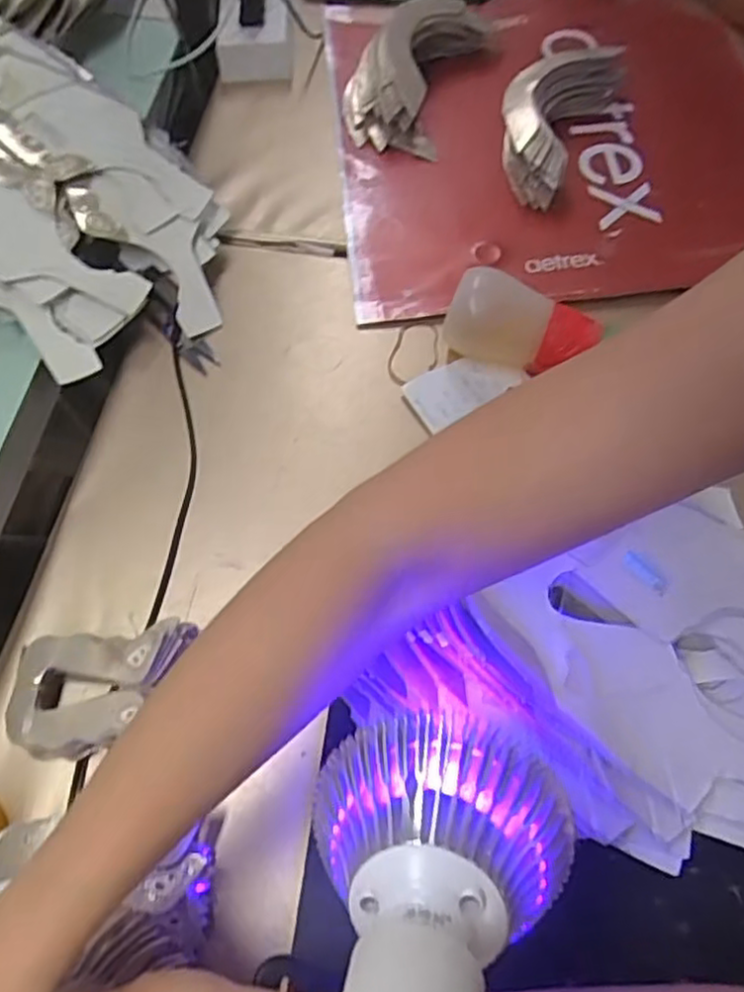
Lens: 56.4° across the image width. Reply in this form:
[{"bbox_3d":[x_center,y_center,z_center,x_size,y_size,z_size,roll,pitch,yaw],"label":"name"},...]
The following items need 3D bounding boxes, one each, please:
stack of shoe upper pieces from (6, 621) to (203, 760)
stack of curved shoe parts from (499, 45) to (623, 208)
[{"bbox_3d":[-0.166,0.113,0.425,0.113,0.059,0.077,-8,64,-2],"label":"stack of shoe upper pieces"},{"bbox_3d":[0.164,-0.347,0.630,0.074,0.055,0.178,25,68,13],"label":"stack of curved shoe parts"}]

